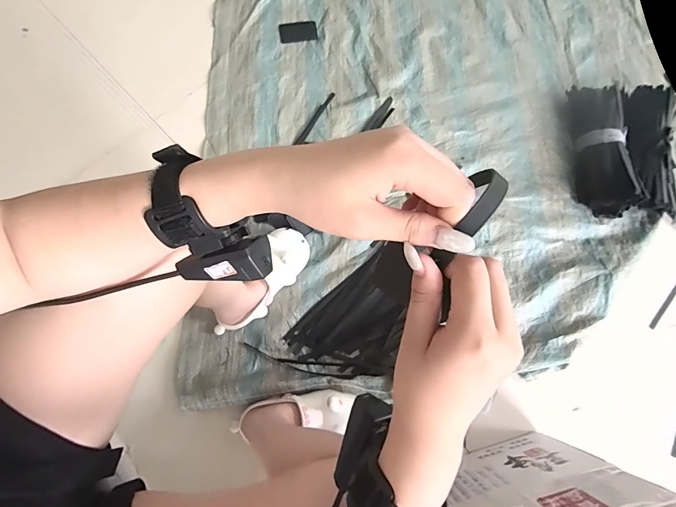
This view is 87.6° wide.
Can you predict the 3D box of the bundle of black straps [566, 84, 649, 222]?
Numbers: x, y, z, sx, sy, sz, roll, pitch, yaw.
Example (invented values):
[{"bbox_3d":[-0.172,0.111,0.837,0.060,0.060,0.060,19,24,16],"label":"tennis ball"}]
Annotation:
[{"bbox_3d":[0.631,-0.260,0.847,0.098,0.089,0.336,2,75,0],"label":"bundle of black straps"}]

